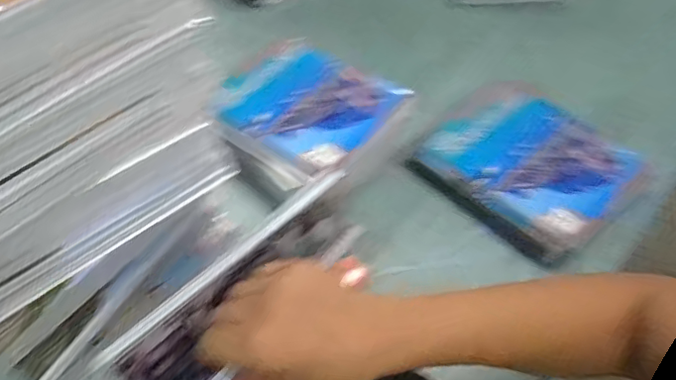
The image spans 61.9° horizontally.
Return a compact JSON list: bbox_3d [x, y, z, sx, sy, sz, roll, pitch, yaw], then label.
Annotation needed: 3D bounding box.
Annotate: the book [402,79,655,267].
[{"bbox_3d":[0.198,-0.030,0.606,0.175,0.035,0.211,-35,58,-23],"label":"book"}]

